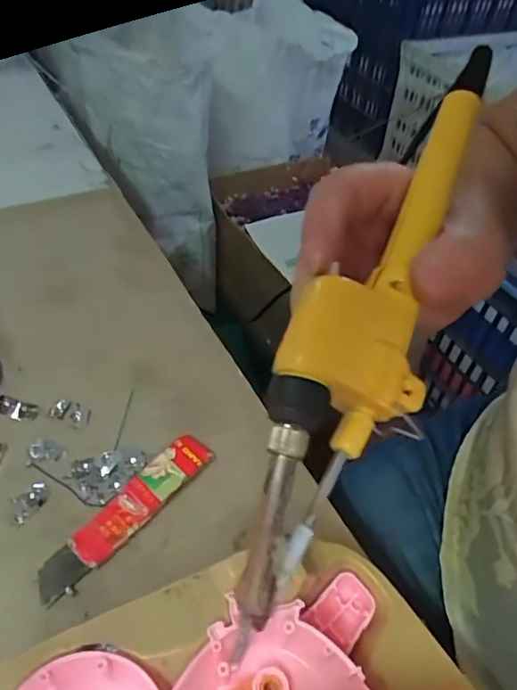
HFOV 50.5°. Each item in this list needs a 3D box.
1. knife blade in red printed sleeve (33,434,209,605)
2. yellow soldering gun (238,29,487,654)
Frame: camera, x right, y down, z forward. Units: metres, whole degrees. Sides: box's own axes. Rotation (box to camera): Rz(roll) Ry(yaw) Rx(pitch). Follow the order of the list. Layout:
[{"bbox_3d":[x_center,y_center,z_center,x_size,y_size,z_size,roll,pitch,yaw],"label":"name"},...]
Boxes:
[{"bbox_3d":[-0.067,0.084,0.280,0.022,0.011,0.104,33,51,24],"label":"knife blade in red printed sleeve"},{"bbox_3d":[0.042,-0.017,0.182,0.040,0.035,0.213,22,70,14],"label":"yellow soldering gun"}]

